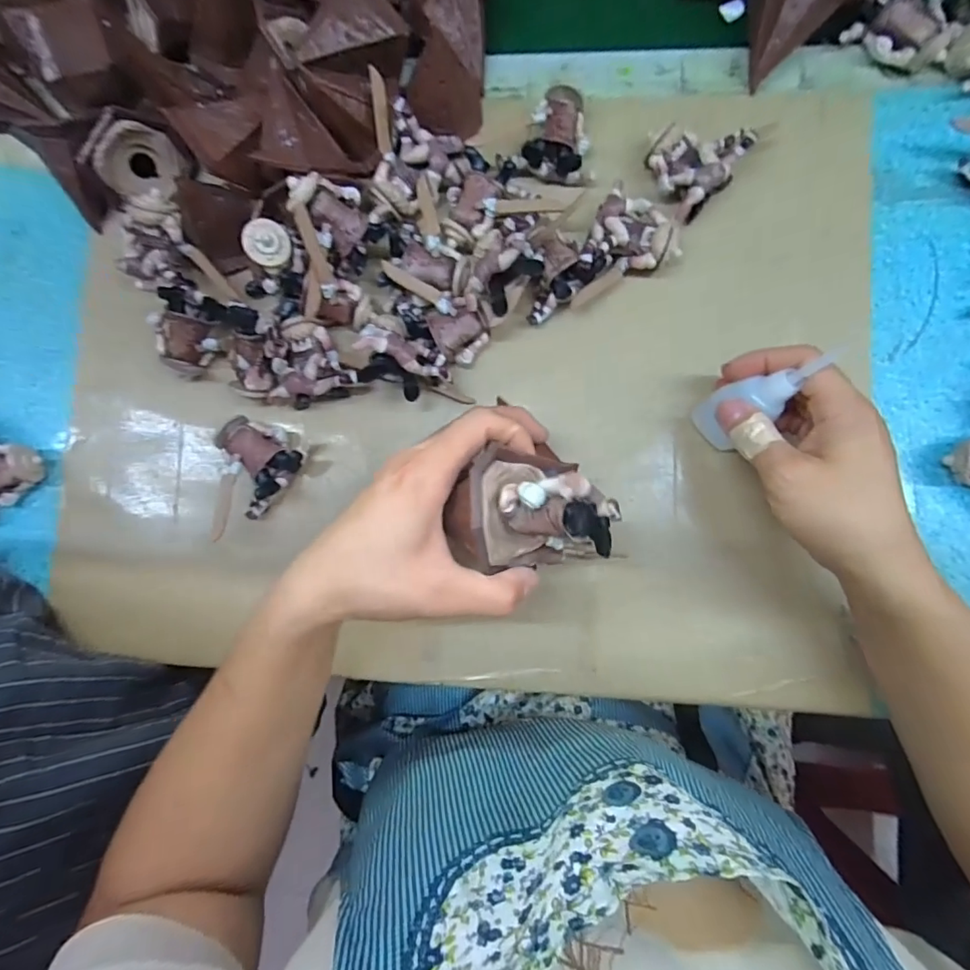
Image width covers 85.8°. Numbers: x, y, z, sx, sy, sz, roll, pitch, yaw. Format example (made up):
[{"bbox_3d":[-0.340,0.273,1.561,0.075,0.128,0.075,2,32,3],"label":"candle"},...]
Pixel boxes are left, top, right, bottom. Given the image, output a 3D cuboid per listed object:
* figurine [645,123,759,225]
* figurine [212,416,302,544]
[{"bbox_3d":[0.137,-0.208,0.338,0.056,0.031,0.050,-34,84,1],"label":"figurine"},{"bbox_3d":[-0.162,-0.007,0.351,0.053,0.029,0.075,37,88,6],"label":"figurine"}]

